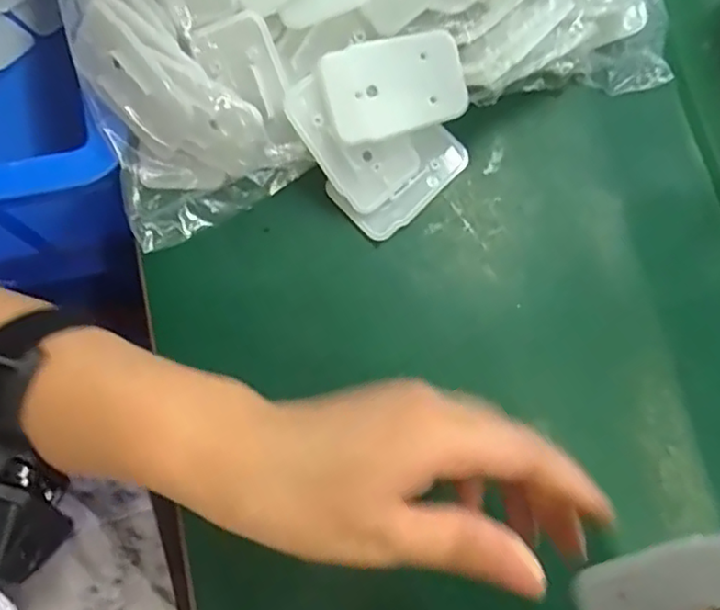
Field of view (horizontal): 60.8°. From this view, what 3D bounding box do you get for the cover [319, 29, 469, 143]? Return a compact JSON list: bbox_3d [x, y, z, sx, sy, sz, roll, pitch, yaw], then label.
[{"bbox_3d":[0.016,-0.104,0.292,0.067,0.008,0.042,-17,106,-6],"label":"cover"}]

